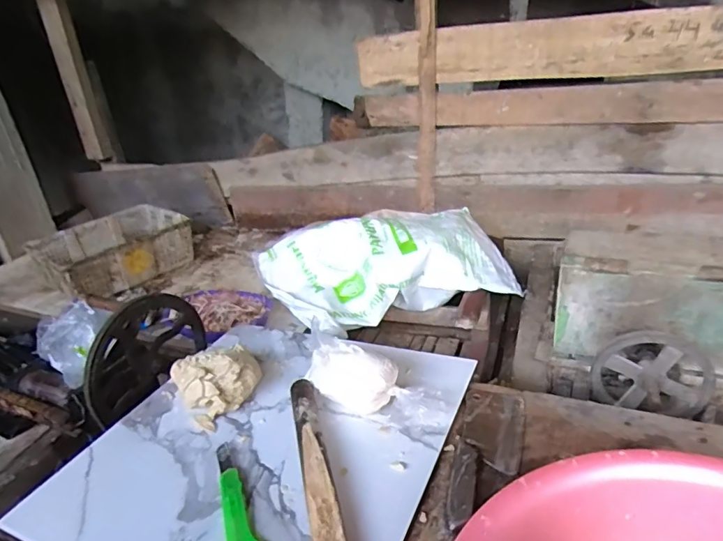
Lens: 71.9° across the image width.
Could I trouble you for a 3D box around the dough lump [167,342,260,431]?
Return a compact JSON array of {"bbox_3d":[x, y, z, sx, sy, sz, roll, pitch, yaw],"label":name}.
[{"bbox_3d":[-0.236,0.169,0.810,0.138,0.070,0.125,20,37,41],"label":"dough lump"}]

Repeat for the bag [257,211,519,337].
[{"bbox_3d":[0.061,-0.027,1.450,0.686,0.189,0.435,-12,27,-12],"label":"bag"}]

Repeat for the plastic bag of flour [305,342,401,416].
[{"bbox_3d":[-0.016,0.151,0.755,0.144,0.070,0.083,19,35,39],"label":"plastic bag of flour"}]

